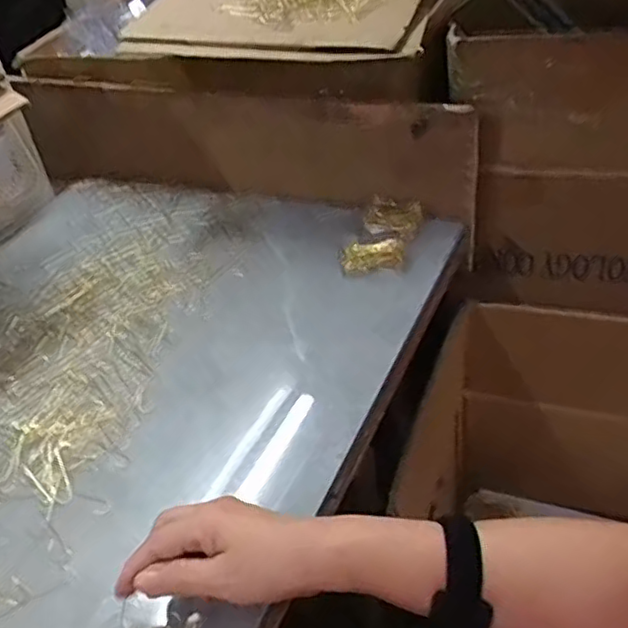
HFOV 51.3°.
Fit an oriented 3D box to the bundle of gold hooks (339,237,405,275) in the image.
[{"bbox_3d":[0.065,-0.069,0.742,0.071,0.027,0.027,-1,37,8],"label":"bundle of gold hooks"}]

